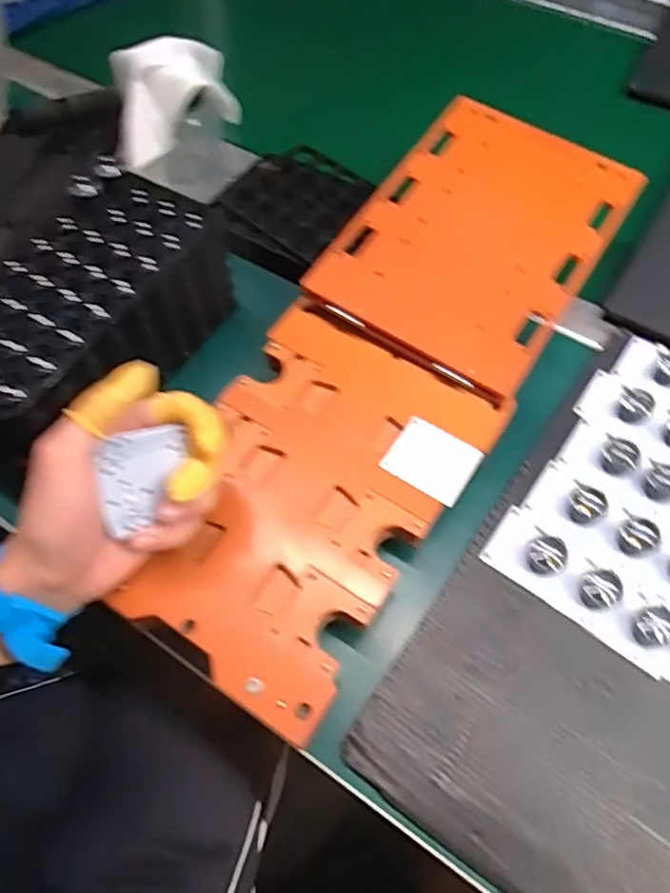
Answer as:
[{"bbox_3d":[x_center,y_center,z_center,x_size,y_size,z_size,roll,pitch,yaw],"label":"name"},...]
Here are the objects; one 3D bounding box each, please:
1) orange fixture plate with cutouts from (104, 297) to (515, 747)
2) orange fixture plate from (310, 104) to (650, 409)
[{"bbox_3d":[-0.019,0.030,0.380,0.156,0.029,0.231,31,66,15],"label":"orange fixture plate with cutouts"},{"bbox_3d":[0.108,-0.158,0.443,0.161,0.010,0.231,33,71,10],"label":"orange fixture plate"}]

